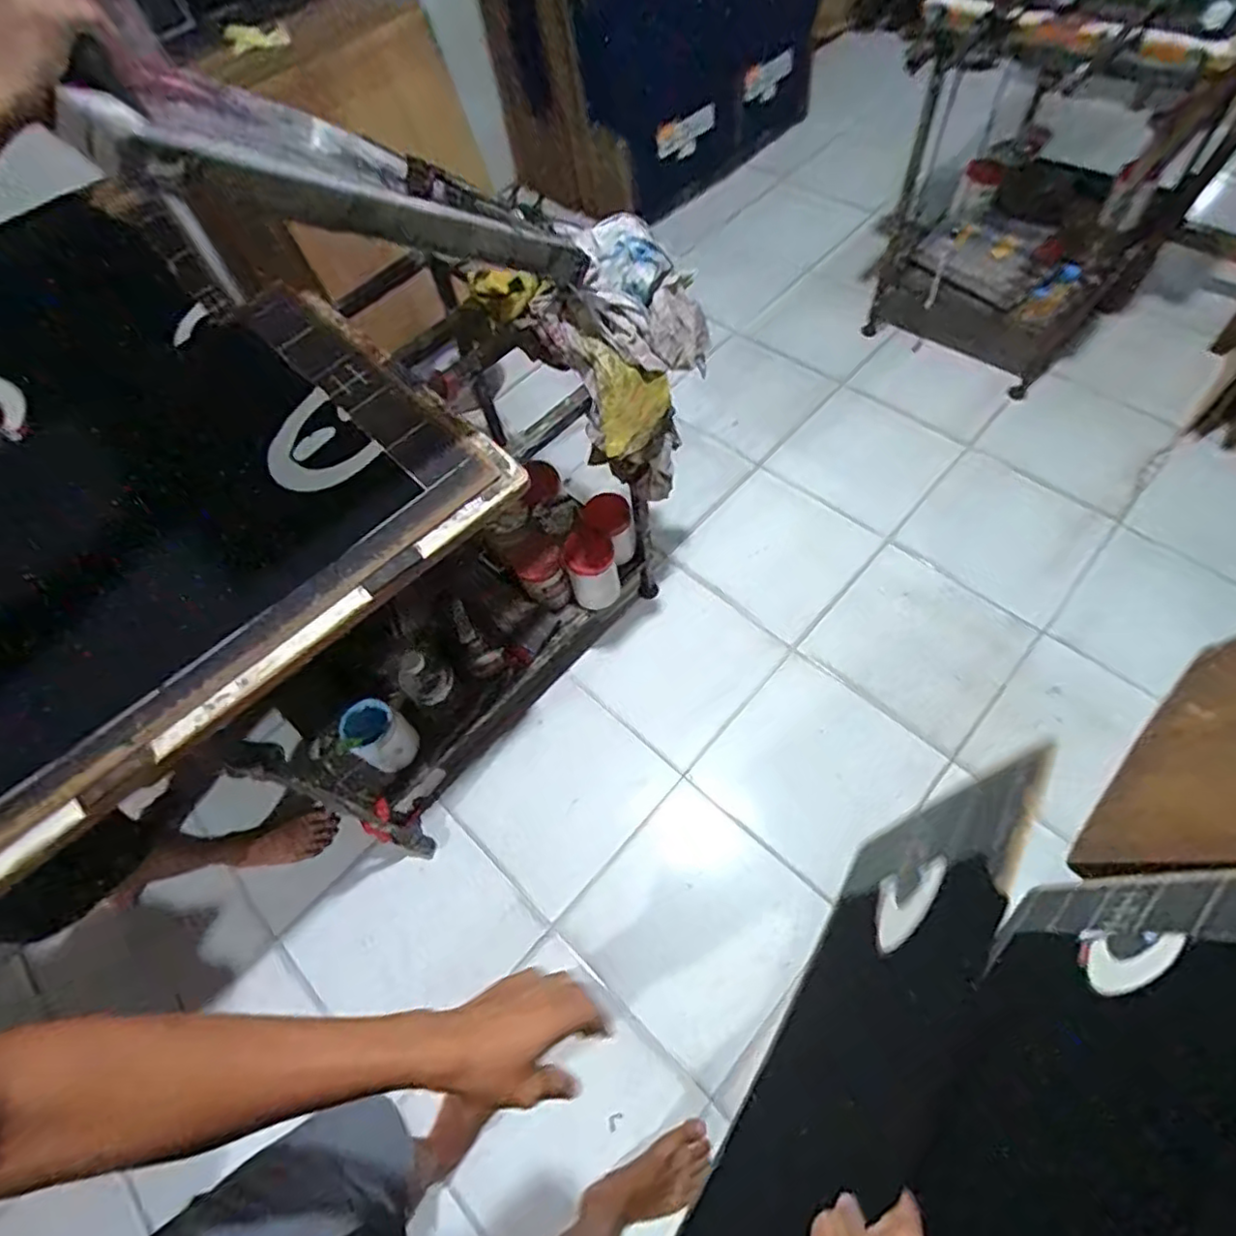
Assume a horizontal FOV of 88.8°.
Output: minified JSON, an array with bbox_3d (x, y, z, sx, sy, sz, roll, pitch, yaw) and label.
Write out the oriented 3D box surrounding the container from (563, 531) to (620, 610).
[{"bbox_3d":[-0.052,-0.100,1.312,0.102,0.139,0.102,-12,63,0],"label":"container"}]

